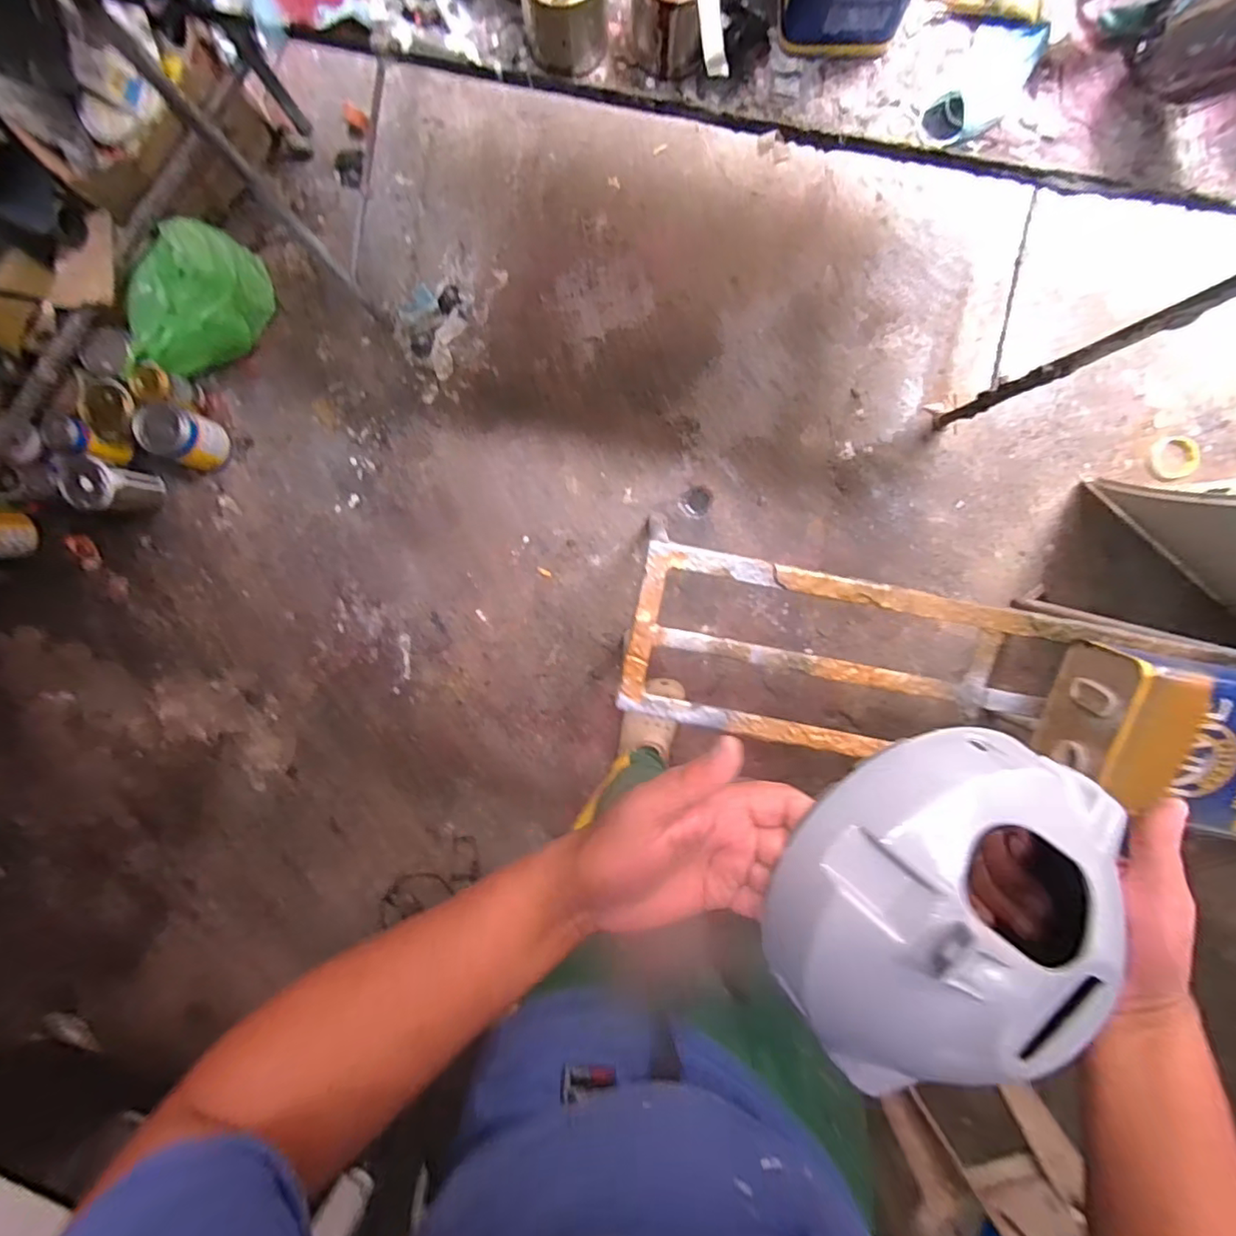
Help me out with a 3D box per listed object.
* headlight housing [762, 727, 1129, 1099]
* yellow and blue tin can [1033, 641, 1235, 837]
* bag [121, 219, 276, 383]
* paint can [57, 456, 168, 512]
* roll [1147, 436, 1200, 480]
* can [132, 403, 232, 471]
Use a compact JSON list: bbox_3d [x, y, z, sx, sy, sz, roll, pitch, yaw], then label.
[{"bbox_3d":[0.160,0.149,0.273,0.149,0.066,0.180,23,96,0],"label":"headlight housing"},{"bbox_3d":[0.626,0.138,0.603,0.262,0.114,0.167,12,98,0],"label":"yellow and blue tin can"},{"bbox_3d":[-0.842,-0.613,1.130,0.128,0.172,0.313,37,96,-2],"label":"bag"},{"bbox_3d":[-1.045,-0.269,1.168,0.101,0.158,0.098,0,96,2],"label":"paint can"},{"bbox_3d":[1.153,-0.332,1.172,0.092,0.026,0.085,0,96,2],"label":"roll"},{"bbox_3d":[-0.909,-0.377,1.178,0.125,0.141,0.112,18,96,0],"label":"can"}]

